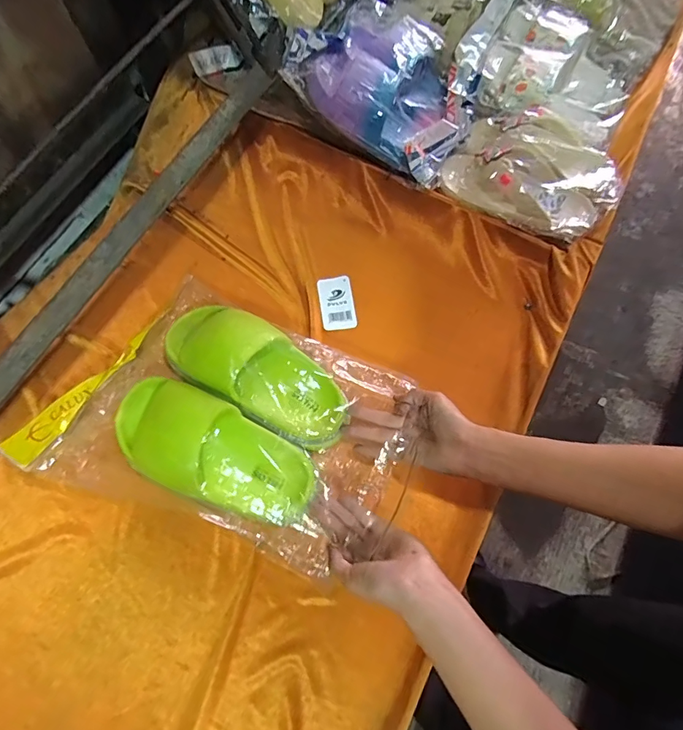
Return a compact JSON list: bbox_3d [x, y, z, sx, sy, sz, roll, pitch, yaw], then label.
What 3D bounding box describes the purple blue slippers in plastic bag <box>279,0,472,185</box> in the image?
[{"bbox_3d":[0.074,-0.399,0.615,0.248,0.052,0.231,36,67,-8],"label":"purple blue slippers in plastic bag"}]

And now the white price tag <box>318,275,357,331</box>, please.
[{"bbox_3d":[-0.006,-0.084,0.594,0.045,0.004,0.077,-9,72,1],"label":"white price tag"}]

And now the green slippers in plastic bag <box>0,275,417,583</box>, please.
[{"bbox_3d":[-0.103,0.067,0.481,0.352,0.081,0.255,26,69,7],"label":"green slippers in plastic bag"}]

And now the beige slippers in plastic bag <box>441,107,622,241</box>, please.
[{"bbox_3d":[0.272,-0.277,0.612,0.219,0.046,0.185,28,70,8],"label":"beige slippers in plastic bag"}]

